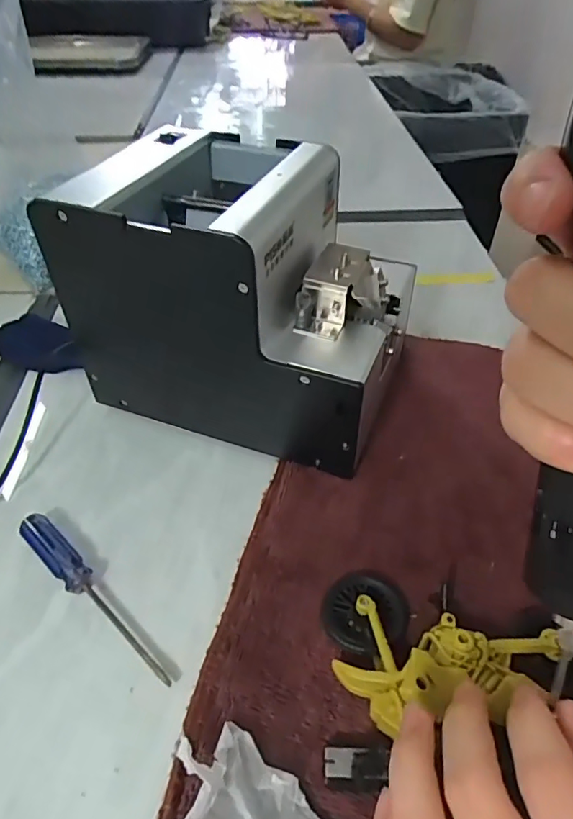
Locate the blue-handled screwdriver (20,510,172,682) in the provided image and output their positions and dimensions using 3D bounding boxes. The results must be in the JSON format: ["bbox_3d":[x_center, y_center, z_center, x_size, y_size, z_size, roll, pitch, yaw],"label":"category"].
[{"bbox_3d":[-0.097,0.092,0.261,0.117,0.013,0.015,33,53,28],"label":"blue-handled screwdriver"}]

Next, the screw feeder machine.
[{"bbox_3d":[-0.024,-0.068,0.323,0.175,0.146,0.122,15,47,14],"label":"screw feeder machine"}]

